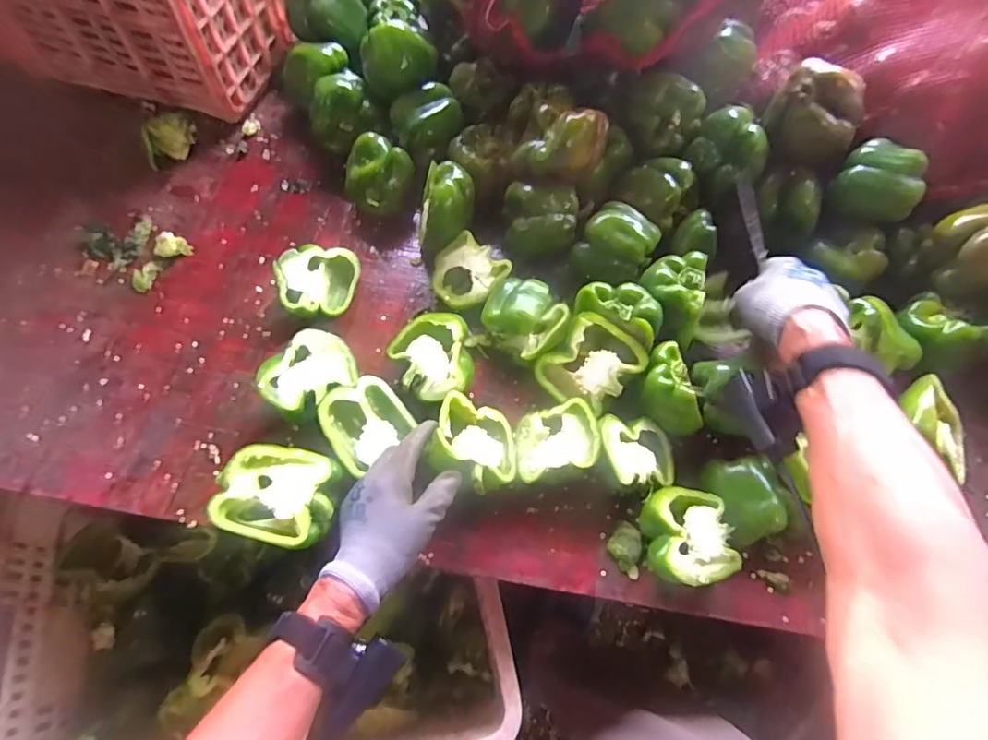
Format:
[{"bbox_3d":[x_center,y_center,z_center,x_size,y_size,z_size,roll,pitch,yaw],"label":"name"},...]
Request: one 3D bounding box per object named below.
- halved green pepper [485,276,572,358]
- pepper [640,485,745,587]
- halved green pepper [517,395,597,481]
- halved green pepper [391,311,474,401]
[{"bbox_3d":[0.031,-0.053,0.566,0.093,0.060,0.069,40,68,15],"label":"halved green pepper"},{"bbox_3d":[0.169,0.147,0.475,0.076,0.040,0.079,1,64,-3],"label":"pepper"},{"bbox_3d":[0.055,0.066,0.495,0.067,0.060,0.064,-7,64,-7],"label":"halved green pepper"},{"bbox_3d":[-0.062,-0.006,0.538,0.078,0.053,0.089,-10,65,-8],"label":"halved green pepper"}]

